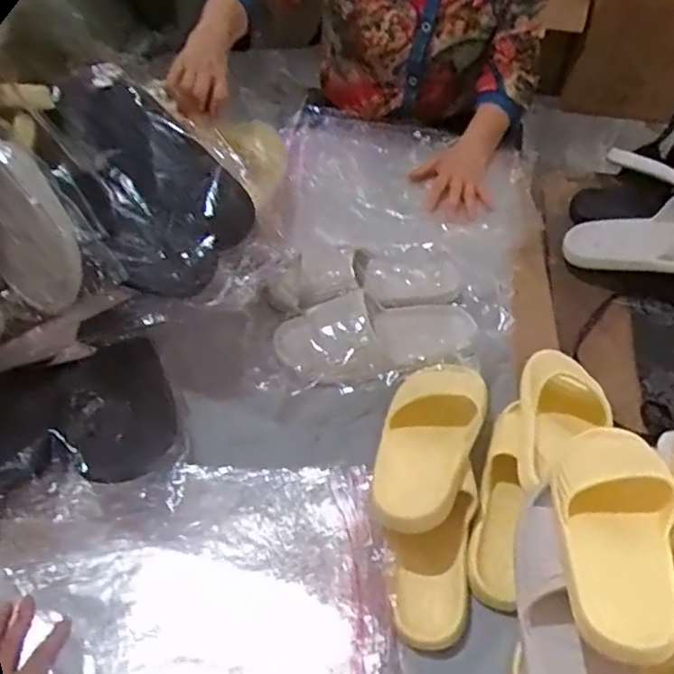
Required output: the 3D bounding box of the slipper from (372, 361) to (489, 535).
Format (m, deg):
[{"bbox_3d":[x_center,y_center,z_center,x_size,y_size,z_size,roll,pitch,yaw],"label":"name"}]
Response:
[{"bbox_3d":[0.104,0.106,0.745,0.107,0.067,0.253,16,42,8],"label":"slipper"}]

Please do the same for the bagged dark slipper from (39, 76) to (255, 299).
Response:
[{"bbox_3d":[-0.232,-0.189,0.789,0.170,0.099,0.300,-30,61,-23],"label":"bagged dark slipper"}]

